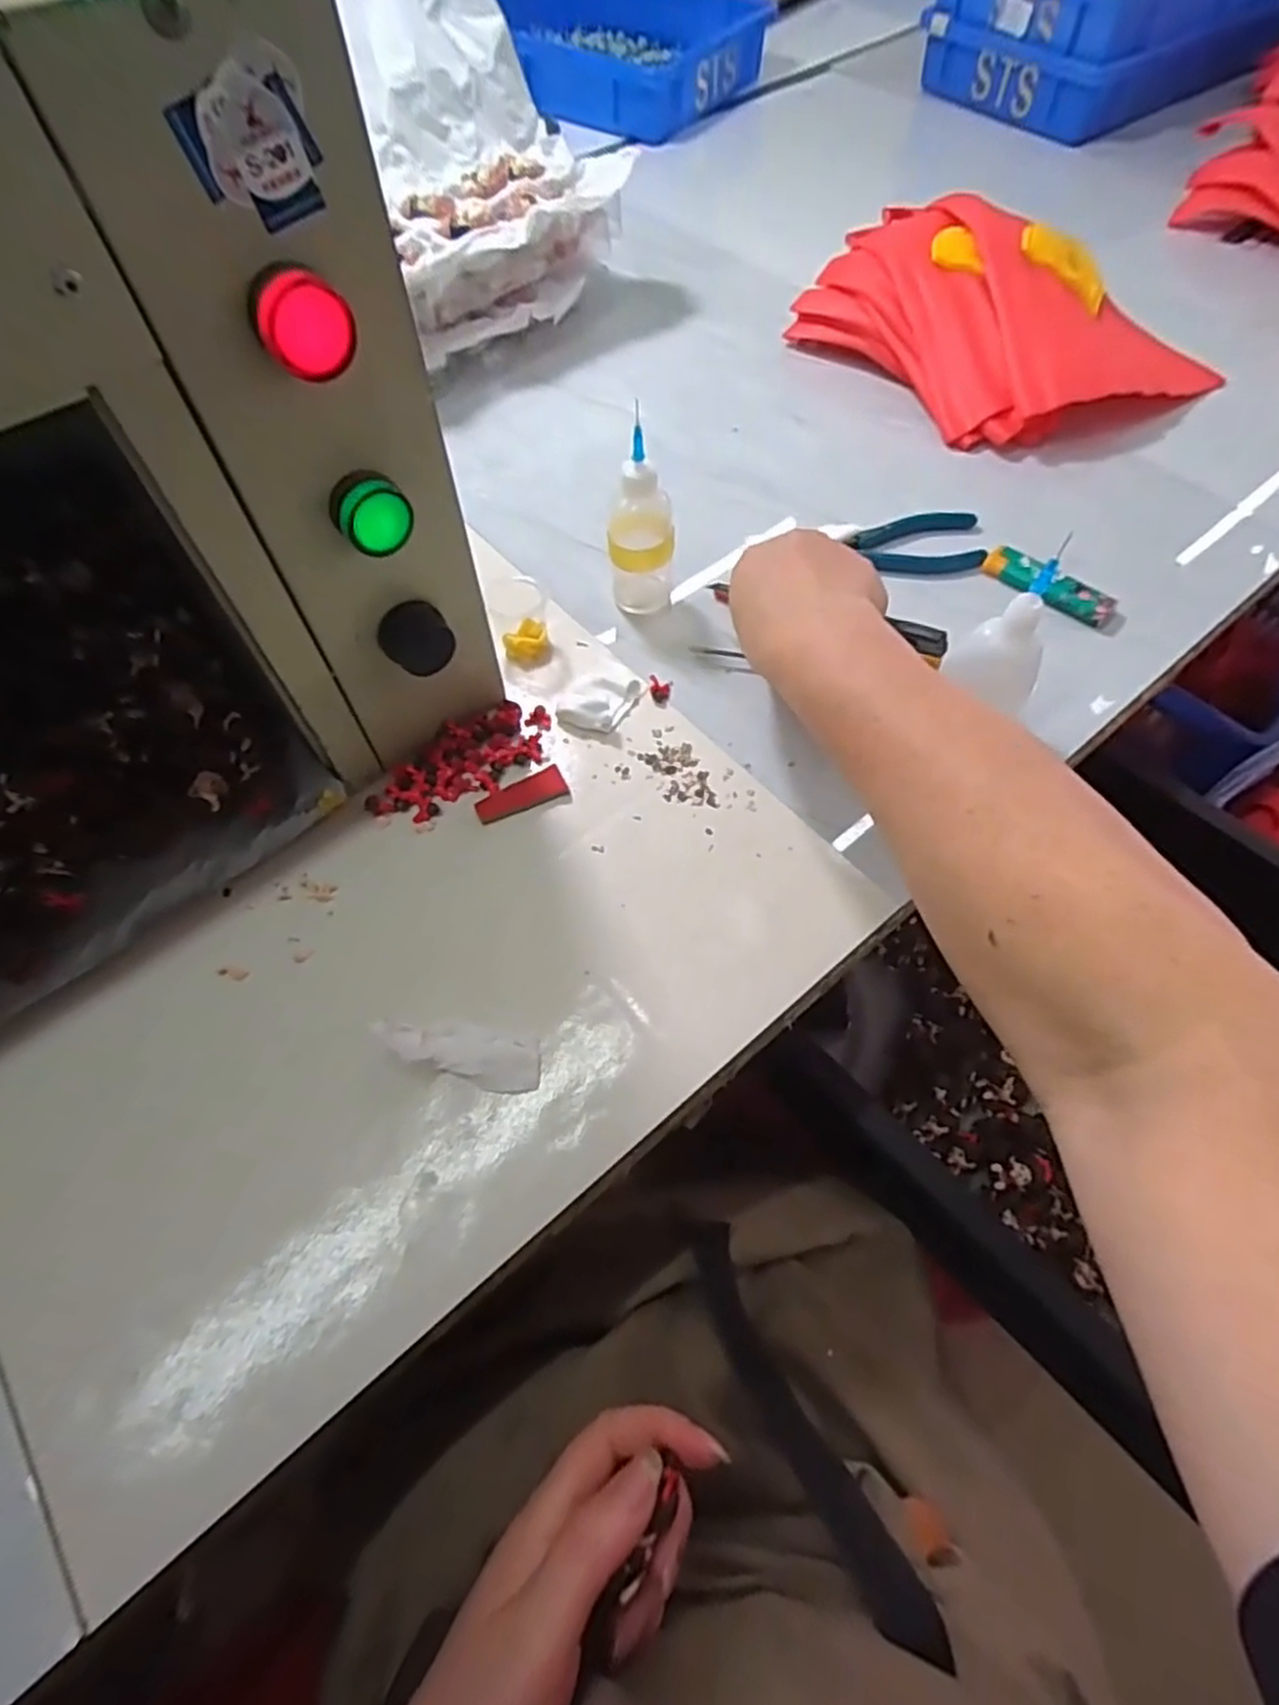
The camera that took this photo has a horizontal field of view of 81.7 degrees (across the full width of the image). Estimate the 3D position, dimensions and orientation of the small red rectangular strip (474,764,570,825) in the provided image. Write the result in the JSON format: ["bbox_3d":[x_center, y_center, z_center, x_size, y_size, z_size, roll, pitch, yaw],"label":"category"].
[{"bbox_3d":[-0.064,-0.031,0.398,0.049,0.007,0.020,-21,62,-10],"label":"small red rectangular strip"}]

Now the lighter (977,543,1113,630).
[{"bbox_3d":[0.253,-0.165,0.459,0.081,0.012,0.025,38,68,20],"label":"lighter"}]

